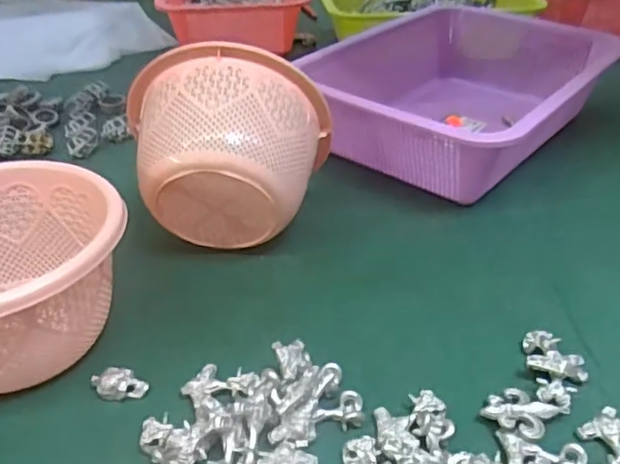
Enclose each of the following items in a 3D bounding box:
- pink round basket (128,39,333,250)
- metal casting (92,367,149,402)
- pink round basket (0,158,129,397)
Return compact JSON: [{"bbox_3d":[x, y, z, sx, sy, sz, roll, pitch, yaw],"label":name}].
[{"bbox_3d":[-0.056,-0.059,0.442,0.122,0.122,0.089,-20,43,24],"label":"pink round basket"},{"bbox_3d":[-0.108,0.086,0.355,0.031,0.012,0.015,-1,36,0],"label":"metal casting"},{"bbox_3d":[-0.183,0.027,0.367,0.137,0.080,0.131,-1,36,1],"label":"pink round basket"}]

